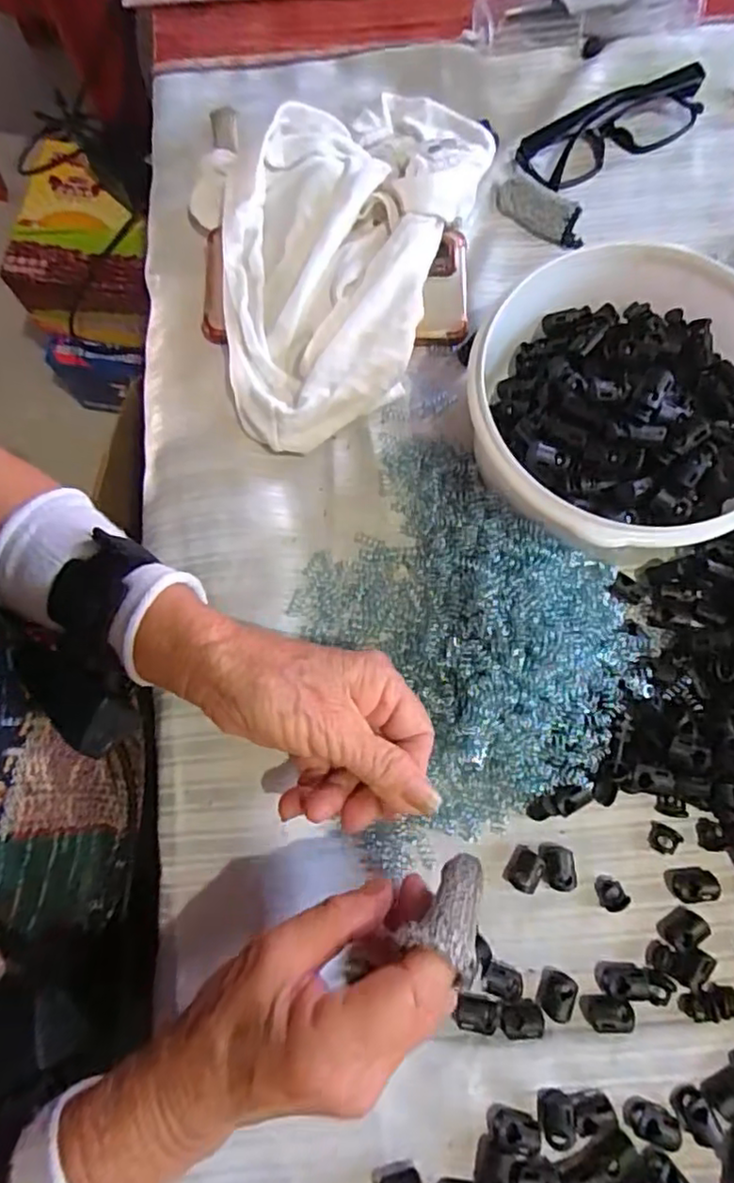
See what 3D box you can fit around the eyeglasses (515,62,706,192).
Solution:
[{"bbox_3d":[0.165,-0.310,0.416,0.129,0.024,0.034,-25,76,-5],"label":"eyeglasses"}]

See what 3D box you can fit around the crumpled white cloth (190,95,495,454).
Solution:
[{"bbox_3d":[-0.007,-0.219,0.390,0.193,0.045,0.241,-15,75,-2],"label":"crumpled white cloth"}]

